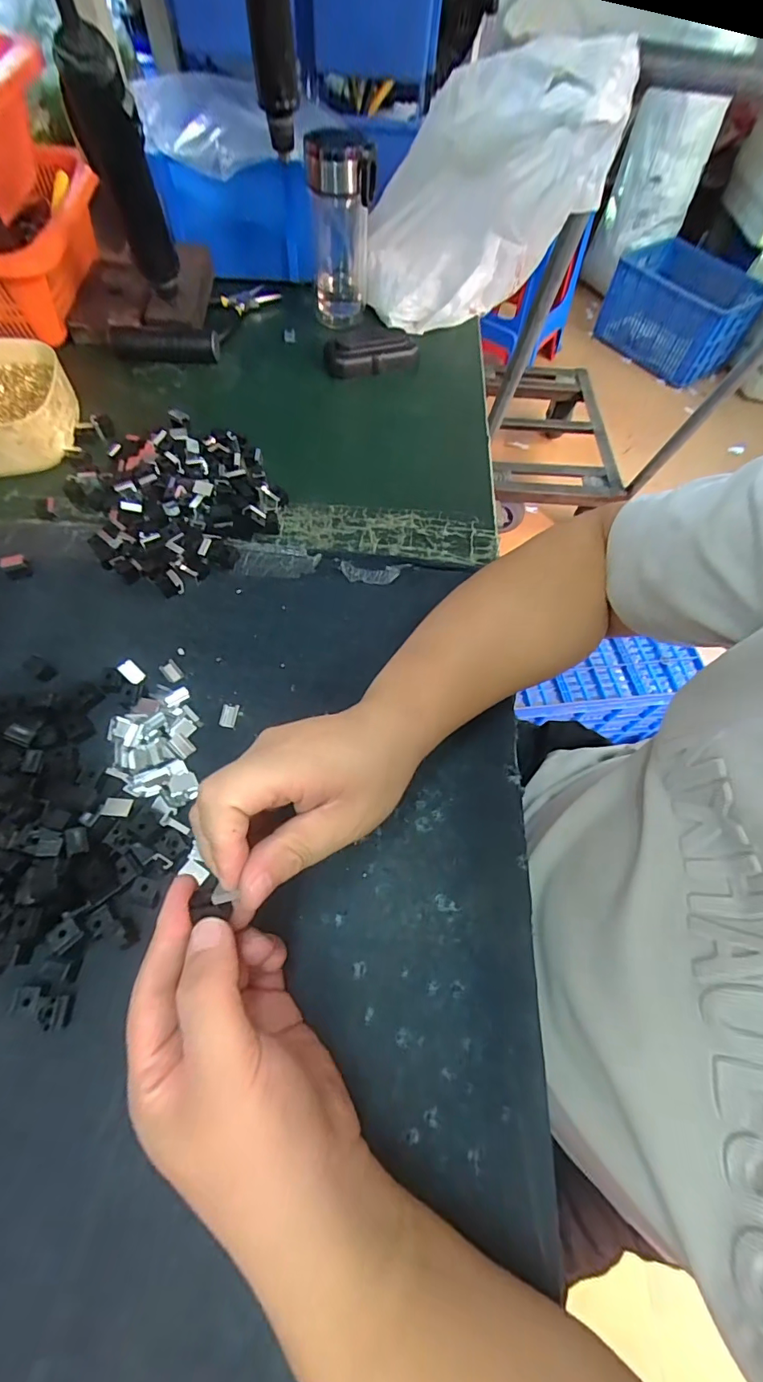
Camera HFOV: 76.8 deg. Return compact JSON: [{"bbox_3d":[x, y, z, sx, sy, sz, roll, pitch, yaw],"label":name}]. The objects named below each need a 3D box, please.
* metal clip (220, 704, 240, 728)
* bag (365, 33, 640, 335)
[{"bbox_3d":[-0.111,0.017,0.348,0.011,0.004,0.017,8,63,1],"label":"metal clip"},{"bbox_3d":[0.111,-0.526,0.514,0.219,0.201,0.157,29,65,11],"label":"bag"}]

